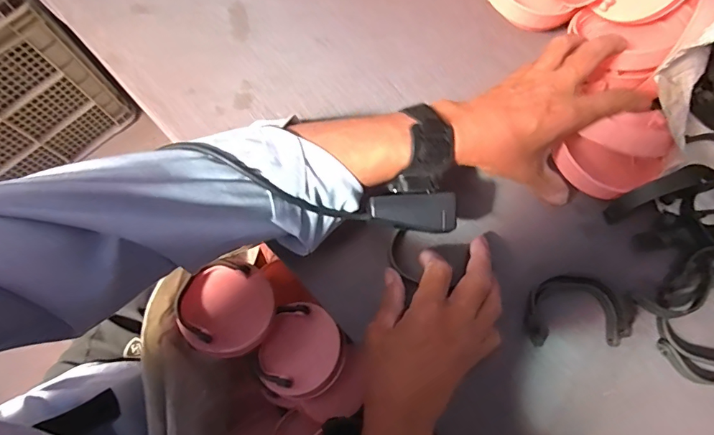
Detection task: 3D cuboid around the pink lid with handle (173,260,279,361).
[{"bbox_3d":[-0.129,0.092,0.442,0.089,0.028,0.089,2,70,-7],"label":"pink lid with handle"}]

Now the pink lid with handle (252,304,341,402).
[{"bbox_3d":[-0.057,0.136,0.450,0.081,0.018,0.090,24,75,7],"label":"pink lid with handle"}]

